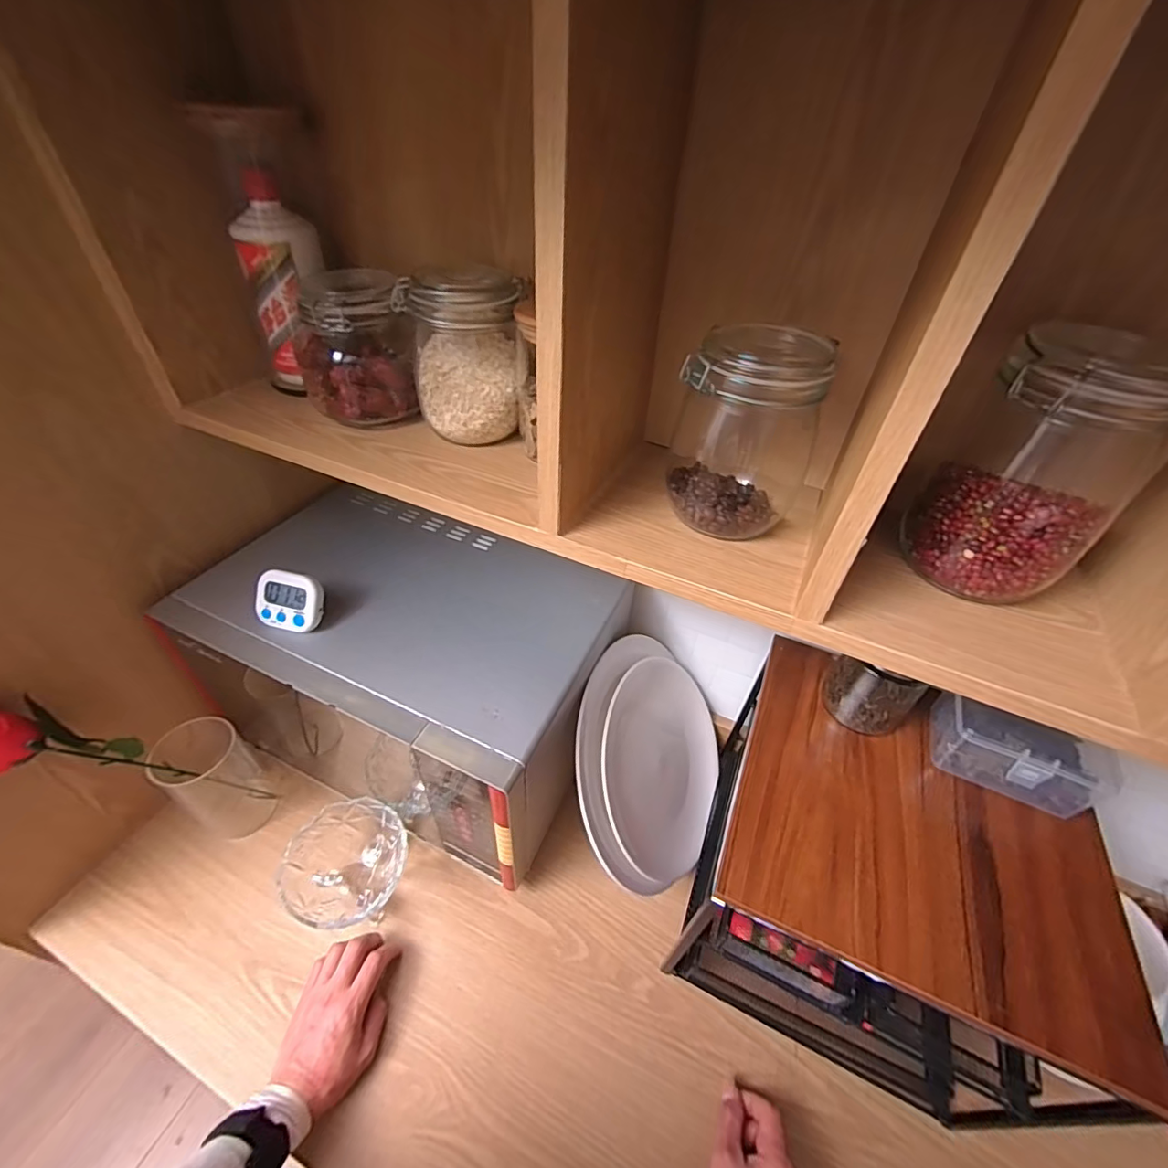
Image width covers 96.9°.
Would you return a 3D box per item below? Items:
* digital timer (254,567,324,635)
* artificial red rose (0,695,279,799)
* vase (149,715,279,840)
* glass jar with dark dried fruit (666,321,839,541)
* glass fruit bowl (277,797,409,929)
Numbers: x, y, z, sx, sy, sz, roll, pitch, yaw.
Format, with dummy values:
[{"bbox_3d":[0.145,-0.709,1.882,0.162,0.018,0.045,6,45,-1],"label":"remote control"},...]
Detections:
[{"bbox_3d":[-0.302,0.018,0.532,0.064,0.057,0.014,15,5,-1],"label":"digital timer"},{"bbox_3d":[-0.460,0.194,0.560,0.074,0.298,0.050,-41,54,-5],"label":"artificial red rose"},{"bbox_3d":[-0.446,0.231,0.634,0.093,0.150,0.091,26,47,22],"label":"vase"},{"bbox_3d":[0.122,-0.117,0.399,0.101,0.145,0.099,11,43,8],"label":"glass jar with dark dried fruit"},{"bbox_3d":[-0.263,0.326,0.594,0.121,0.072,0.125,2,43,-2],"label":"glass fruit bowl"}]

